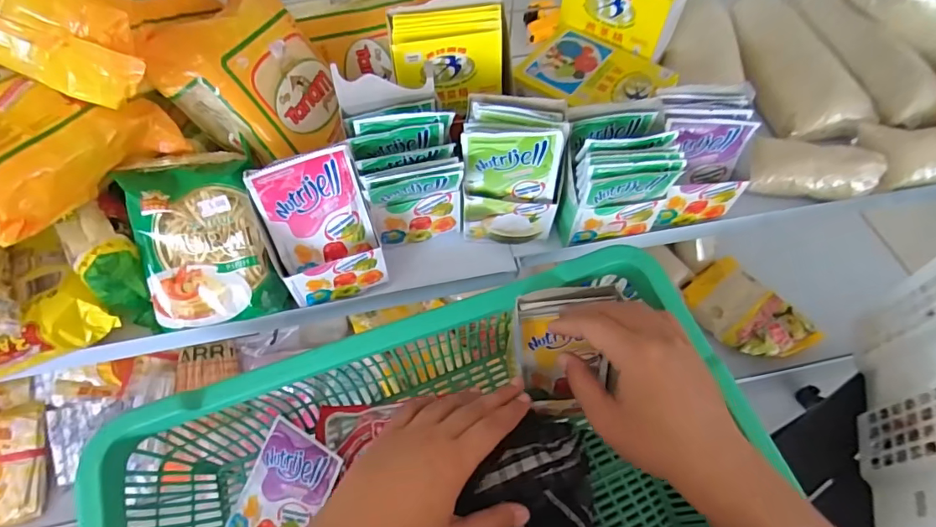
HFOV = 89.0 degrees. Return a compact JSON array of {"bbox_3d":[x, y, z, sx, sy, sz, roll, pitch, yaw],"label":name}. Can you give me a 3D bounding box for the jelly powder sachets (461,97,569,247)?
[{"bbox_3d":[0.040,-0.081,0.428,0.084,0.113,0.069,4,58,2],"label":"jelly powder sachets"}]

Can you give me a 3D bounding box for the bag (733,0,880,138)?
[{"bbox_3d":[0.384,-0.232,0.548,0.096,0.064,0.190,-8,58,-6],"label":"bag"}]

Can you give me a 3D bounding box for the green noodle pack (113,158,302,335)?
[{"bbox_3d":[-0.209,-0.017,0.383,0.097,0.133,0.037,-13,15,-9],"label":"green noodle pack"}]

